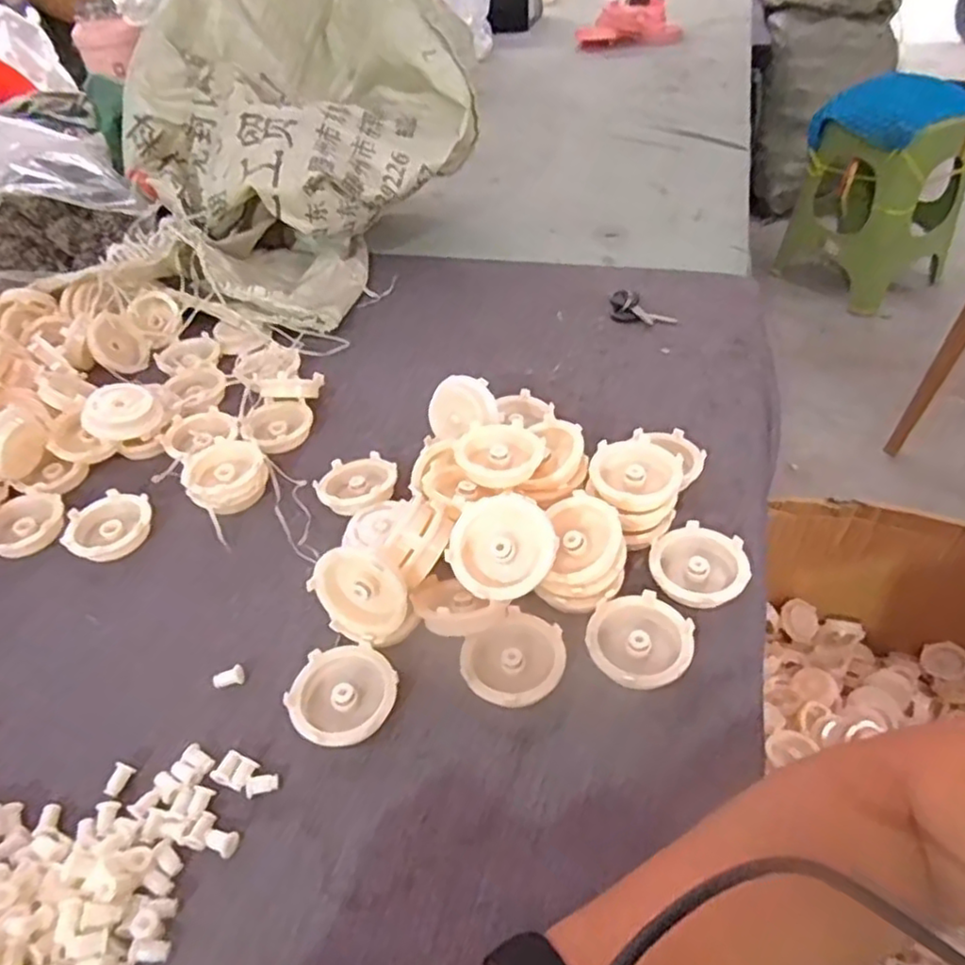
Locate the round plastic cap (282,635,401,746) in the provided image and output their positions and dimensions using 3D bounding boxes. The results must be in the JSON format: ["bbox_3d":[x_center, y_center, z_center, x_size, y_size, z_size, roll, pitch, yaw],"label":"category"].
[{"bbox_3d":[-0.079,0.119,0.381,0.058,0.016,0.057,-3,44,3],"label":"round plastic cap"}]

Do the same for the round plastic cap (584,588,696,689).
[{"bbox_3d":[0.091,0.091,0.390,0.056,0.012,0.057,-3,44,3],"label":"round plastic cap"}]

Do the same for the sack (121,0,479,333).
[{"bbox_3d":[-0.201,-0.369,0.728,0.306,0.251,0.369,32,56,33],"label":"sack"}]

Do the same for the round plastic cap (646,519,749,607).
[{"bbox_3d":[0.137,0.053,0.428,0.058,0.013,0.057,-3,44,3],"label":"round plastic cap"}]

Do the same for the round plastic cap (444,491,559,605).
[{"bbox_3d":[0.012,0.037,0.387,0.059,0.016,0.059,-2,72,6],"label":"round plastic cap"}]

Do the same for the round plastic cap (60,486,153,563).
[{"bbox_3d":[-0.273,0.031,0.494,0.056,0.013,0.058,-3,44,3],"label":"round plastic cap"}]

